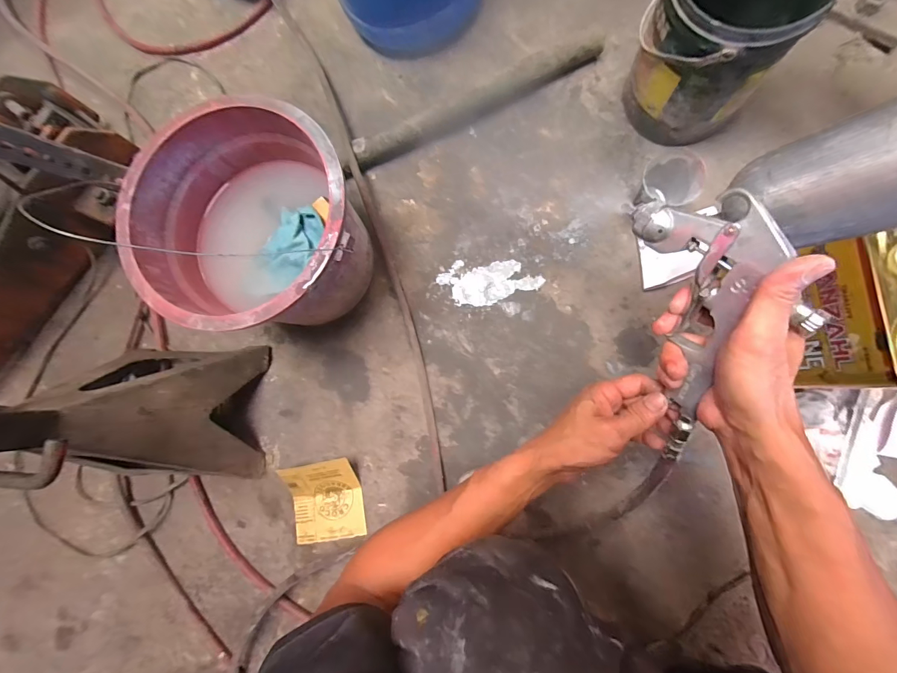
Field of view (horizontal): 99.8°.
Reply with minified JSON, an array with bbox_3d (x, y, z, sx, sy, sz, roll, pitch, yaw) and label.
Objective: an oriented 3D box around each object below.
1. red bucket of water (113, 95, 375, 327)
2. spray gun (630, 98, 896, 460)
[{"bbox_3d":[-0.244,-0.131,0.518,0.259,0.203,0.264,-1,83,7],"label":"red bucket of water"},{"bbox_3d":[0.228,-0.027,0.253,0.133,0.147,0.195,-16,82,3],"label":"spray gun"}]

